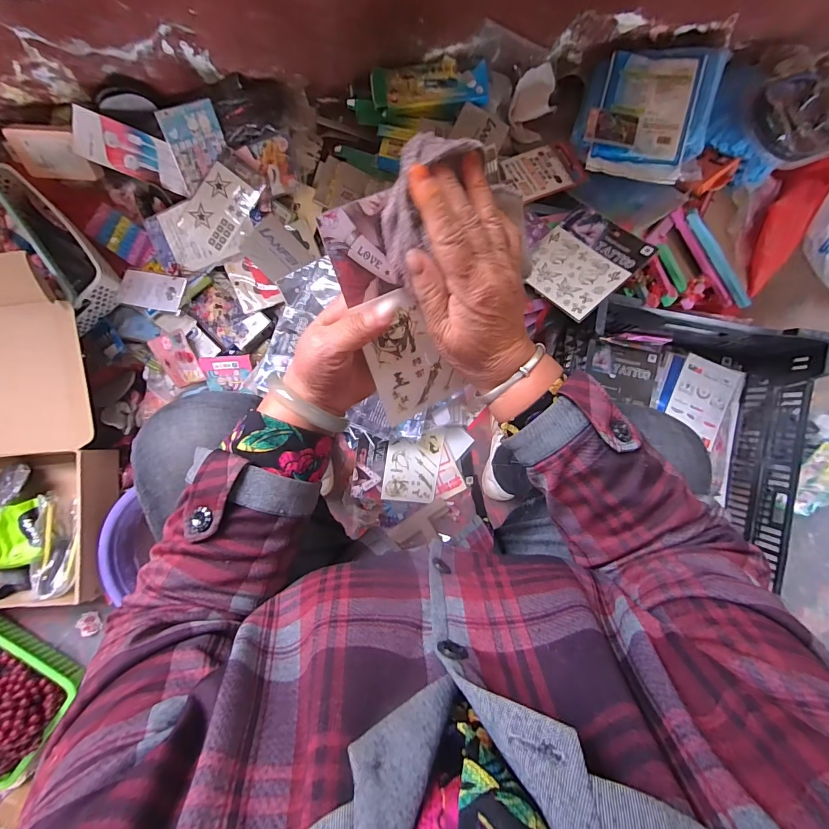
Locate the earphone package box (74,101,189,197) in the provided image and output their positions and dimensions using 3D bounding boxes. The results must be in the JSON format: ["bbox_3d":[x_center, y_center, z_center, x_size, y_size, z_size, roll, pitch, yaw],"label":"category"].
[{"bbox_3d":[-0.502,-0.467,0.707,0.196,0.012,0.075,18,116,-11],"label":"earphone package box"}]

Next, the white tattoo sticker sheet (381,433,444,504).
[{"bbox_3d":[-0.004,0.106,0.796,0.109,0.005,0.139,8,91,-12],"label":"white tattoo sticker sheet"}]

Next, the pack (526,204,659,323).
[{"bbox_3d":[0.283,-0.259,0.667,0.178,0.009,0.152,-42,65,-1],"label":"pack"}]

